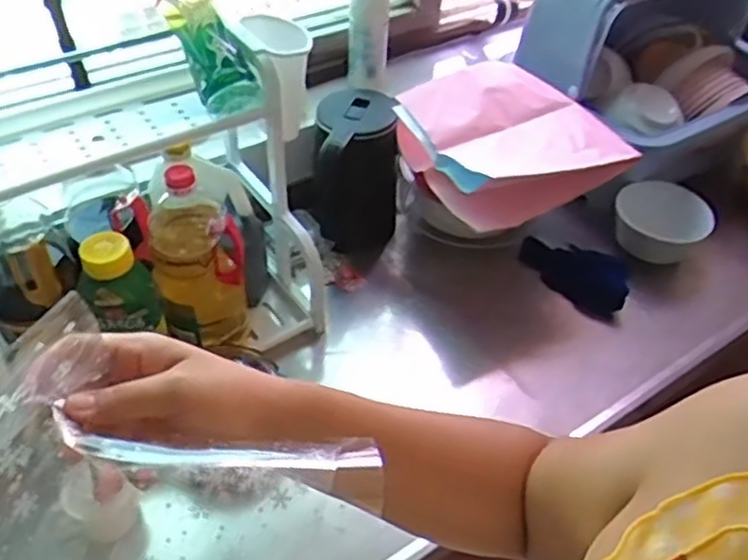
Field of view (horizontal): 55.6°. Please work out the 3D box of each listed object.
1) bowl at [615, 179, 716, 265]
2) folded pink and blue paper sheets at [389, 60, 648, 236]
[{"bbox_3d":[0.469,-0.098,1.152,0.139,0.070,0.143,2,45,-2],"label":"bowl"},{"bbox_3d":[0.184,-0.217,1.062,0.284,0.079,0.287,-19,49,-22],"label":"folded pink and blue paper sheets"}]

